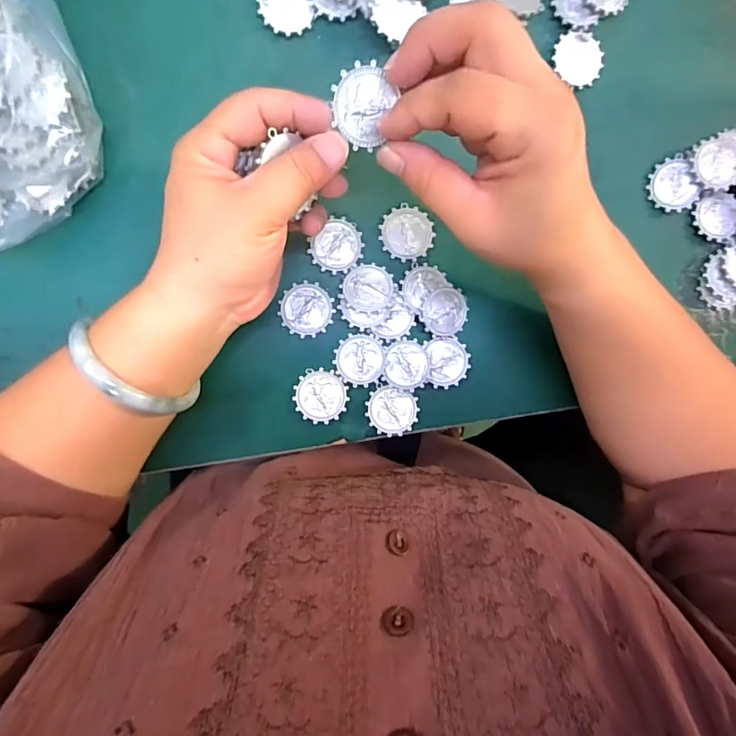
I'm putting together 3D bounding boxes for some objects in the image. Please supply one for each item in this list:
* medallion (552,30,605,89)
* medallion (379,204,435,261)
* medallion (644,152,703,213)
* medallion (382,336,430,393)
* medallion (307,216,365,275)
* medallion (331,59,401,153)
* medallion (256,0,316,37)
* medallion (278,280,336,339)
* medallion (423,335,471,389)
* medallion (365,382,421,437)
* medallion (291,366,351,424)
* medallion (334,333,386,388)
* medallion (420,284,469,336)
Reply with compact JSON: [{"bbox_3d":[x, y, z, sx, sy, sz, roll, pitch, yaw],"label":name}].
[{"bbox_3d":[0.134,-0.196,0.284,0.032,0.004,0.028,18,94,-7],"label":"medallion"},{"bbox_3d":[0.024,-0.084,0.283,0.031,0.004,0.033,-41,99,0],"label":"medallion"},{"bbox_3d":[0.201,-0.120,0.297,0.028,0.004,0.034,-19,92,15],"label":"medallion"},{"bbox_3d":[0.025,-0.002,0.291,0.029,0.005,0.033,2,96,-6],"label":"medallion"},{"bbox_3d":[-0.019,-0.076,0.280,0.030,0.004,0.034,44,91,-9],"label":"medallion"},{"bbox_3d":[-0.001,-0.117,0.204,0.029,0.004,0.032,-35,123,8],"label":"medallion"},{"bbox_3d":[-0.049,-0.212,0.265,0.033,0.004,0.028,15,95,-7],"label":"medallion"},{"bbox_3d":[-0.038,-0.036,0.280,0.032,0.004,0.032,3,96,-6],"label":"medallion"},{"bbox_3d":[0.052,-0.004,0.292,0.028,0.004,0.032,-1,96,-6],"label":"medallion"},{"bbox_3d":[0.016,0.028,0.292,0.033,0.004,0.030,16,95,-7],"label":"medallion"},{"bbox_3d":[-0.030,0.018,0.287,0.033,0.004,0.033,-1,96,-6],"label":"medallion"},{"bbox_3d":[-0.005,-0.005,0.288,0.031,0.004,0.032,3,96,-6],"label":"medallion"},{"bbox_3d":[0.050,-0.036,0.288,0.032,0.005,0.029,-28,98,-2],"label":"medallion"}]

